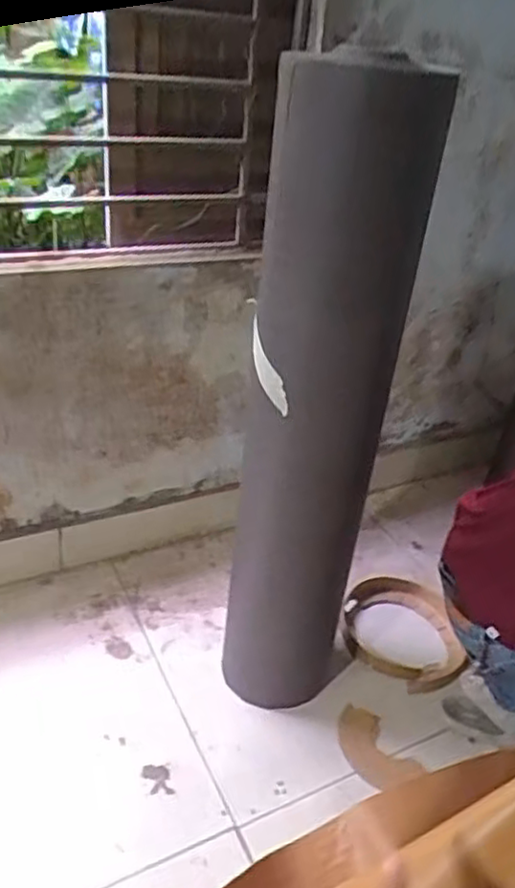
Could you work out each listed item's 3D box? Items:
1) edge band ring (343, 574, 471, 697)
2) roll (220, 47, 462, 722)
[{"bbox_3d":[0.367,0.464,1.696,0.308,0.050,0.354,14,33,10],"label":"edge band ring"},{"bbox_3d":[0.098,0.016,1.186,0.262,1.185,0.278,11,33,5],"label":"roll"}]

